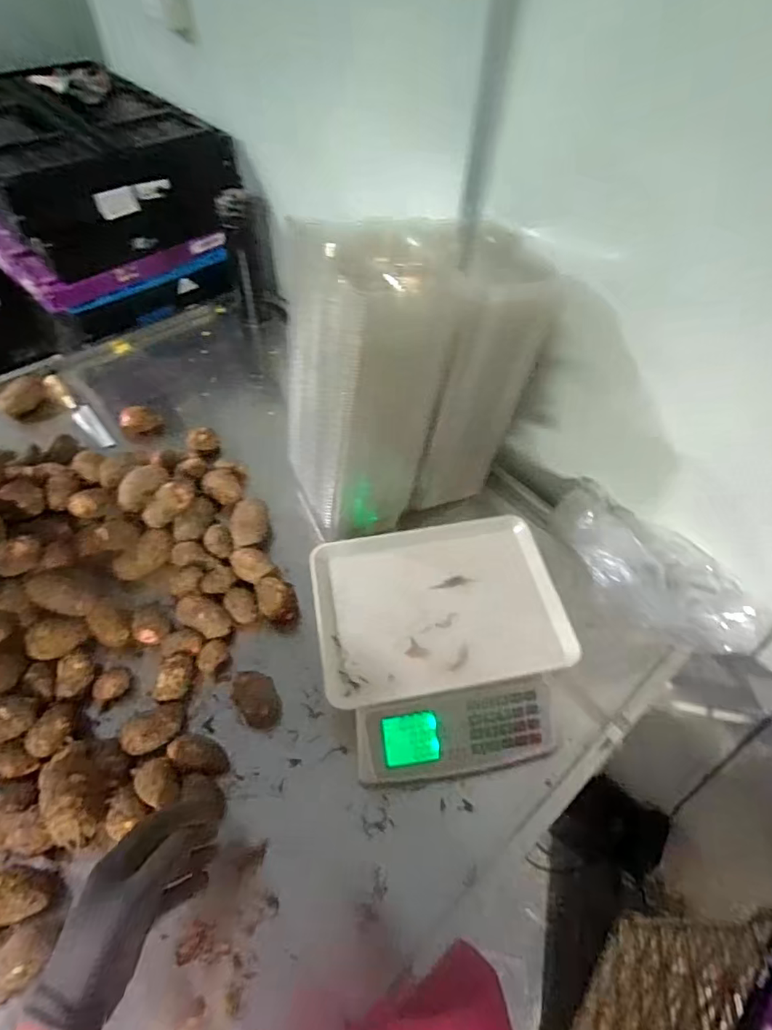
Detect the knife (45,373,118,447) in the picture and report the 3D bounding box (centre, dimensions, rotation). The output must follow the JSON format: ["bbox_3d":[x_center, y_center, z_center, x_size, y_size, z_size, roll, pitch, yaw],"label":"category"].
[{"bbox_3d":[-0.537,-0.182,0.912,0.190,0.023,0.035,45,62,11],"label":"knife"}]

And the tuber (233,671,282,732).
[{"bbox_3d":[-0.150,0.214,0.608,0.044,0.044,0.064,-32,61,-24],"label":"tuber"}]

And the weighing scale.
[{"bbox_3d":[0.065,0.153,0.628,0.281,0.102,0.277,-7,53,-8],"label":"weighing scale"}]

